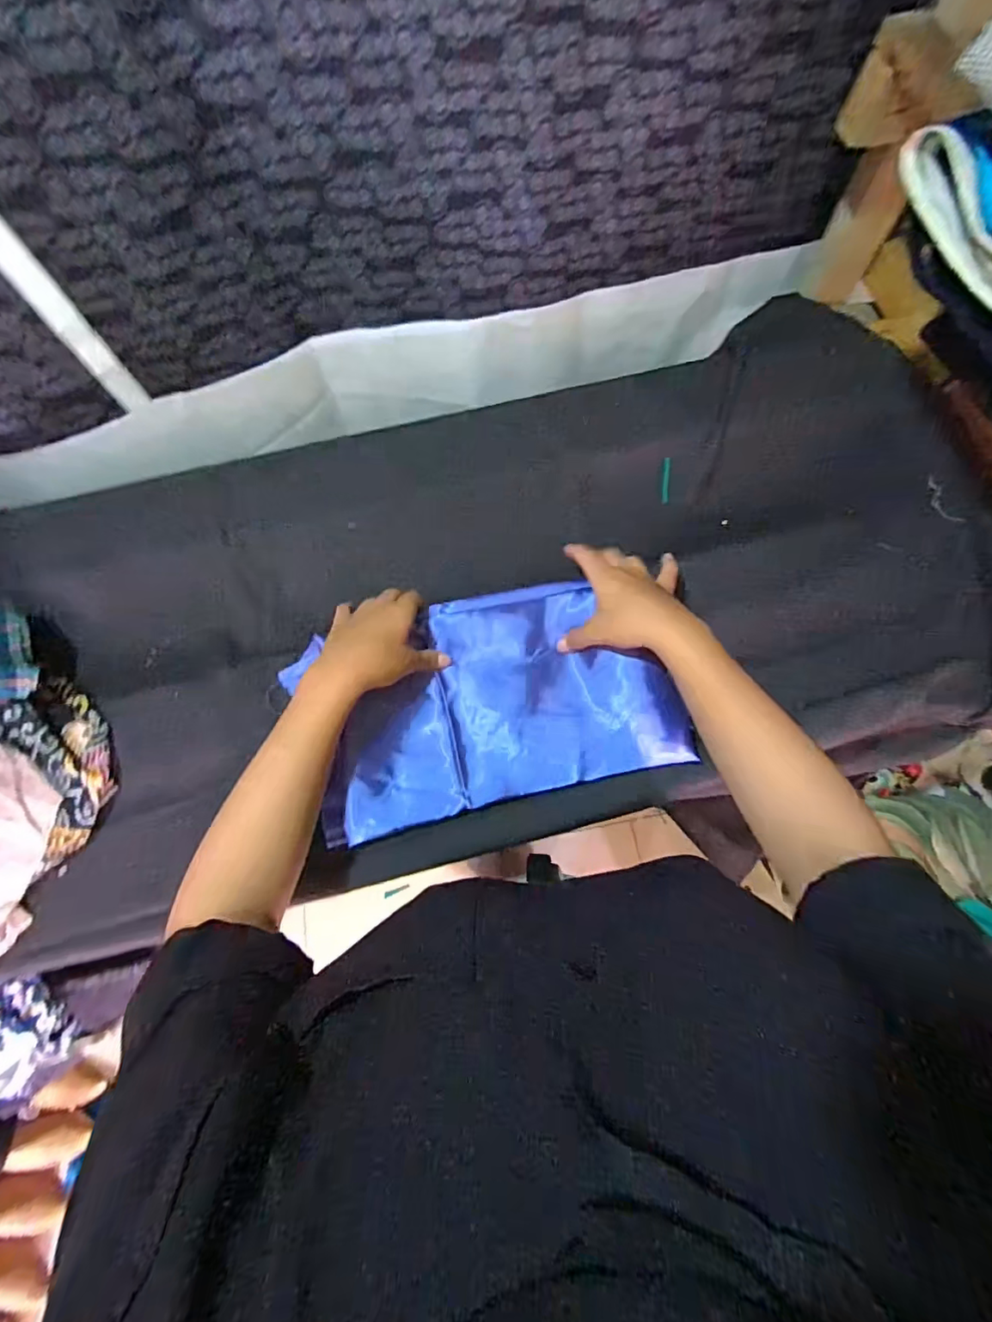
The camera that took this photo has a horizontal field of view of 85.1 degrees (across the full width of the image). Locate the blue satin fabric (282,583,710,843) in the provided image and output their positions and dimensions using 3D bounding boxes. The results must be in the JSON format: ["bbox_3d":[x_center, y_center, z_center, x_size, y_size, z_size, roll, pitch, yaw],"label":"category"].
[{"bbox_3d":[-0.008,0.029,0.486,0.313,0.025,0.193,-13,71,-3],"label":"blue satin fabric"}]

